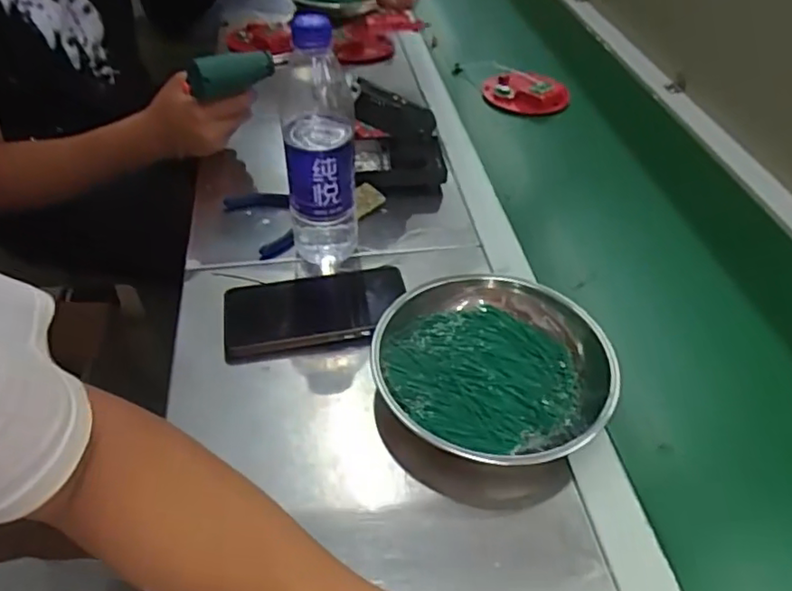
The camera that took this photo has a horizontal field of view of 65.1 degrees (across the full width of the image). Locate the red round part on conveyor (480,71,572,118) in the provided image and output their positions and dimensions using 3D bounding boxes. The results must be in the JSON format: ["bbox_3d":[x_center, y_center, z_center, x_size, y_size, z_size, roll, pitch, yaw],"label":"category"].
[{"bbox_3d":[0.186,-0.291,0.889,0.118,0.023,0.095,7,43,5],"label":"red round part on conveyor"}]

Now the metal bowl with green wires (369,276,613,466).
[{"bbox_3d":[0.076,0.057,0.498,0.177,0.050,0.185,1,43,-1],"label":"metal bowl with green wires"}]

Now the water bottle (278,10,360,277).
[{"bbox_3d":[-0.070,-0.128,0.561,0.065,0.227,0.061,-4,43,-5],"label":"water bottle"}]

